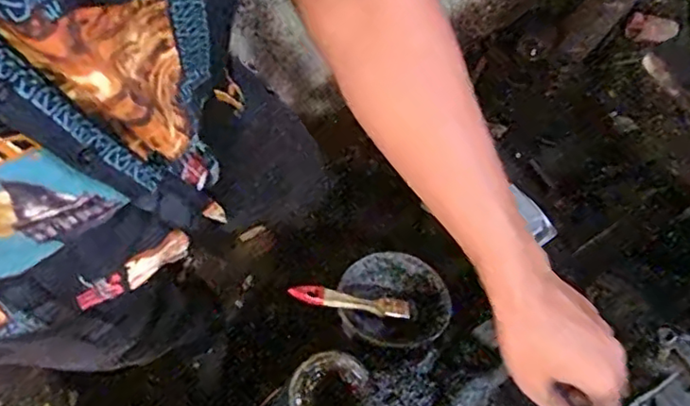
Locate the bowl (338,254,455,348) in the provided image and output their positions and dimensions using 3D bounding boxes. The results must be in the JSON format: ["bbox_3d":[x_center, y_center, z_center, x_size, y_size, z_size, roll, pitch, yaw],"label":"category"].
[{"bbox_3d":[0.057,0.113,0.712,0.126,0.032,0.104,4,72,-3],"label":"bowl"}]

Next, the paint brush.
[{"bbox_3d":[0.009,0.111,0.687,0.144,0.015,0.022,13,71,-20],"label":"paint brush"}]

